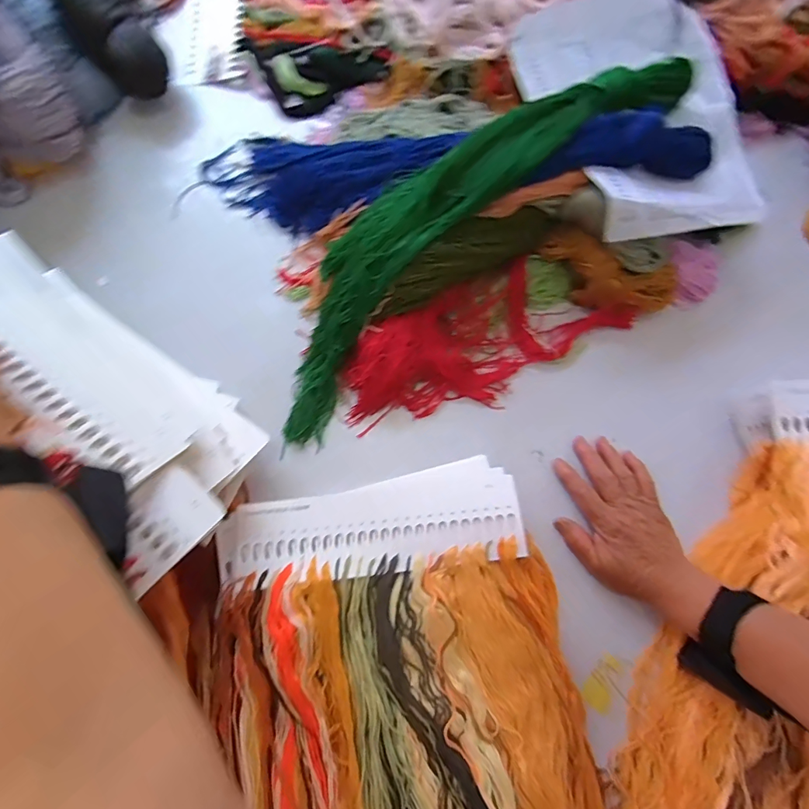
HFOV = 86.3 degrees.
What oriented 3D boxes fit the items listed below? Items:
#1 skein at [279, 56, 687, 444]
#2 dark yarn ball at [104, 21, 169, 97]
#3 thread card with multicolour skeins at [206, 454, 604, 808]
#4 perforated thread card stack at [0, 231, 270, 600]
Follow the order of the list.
[{"bbox_3d":[0.060,-0.194,0.431,0.498,0.067,0.123,-42,82,7],"label":"skein"},{"bbox_3d":[-0.316,-0.401,0.516,0.064,0.071,0.060,0,80,0],"label":"dark yarn ball"},{"bbox_3d":[-0.002,0.286,0.381,0.326,0.043,0.431,-13,80,-3],"label":"thread card with multicolour skeins"},{"bbox_3d":[-0.256,-0.024,0.372,0.322,0.167,0.036,43,115,2],"label":"perforated thread card stack"}]

